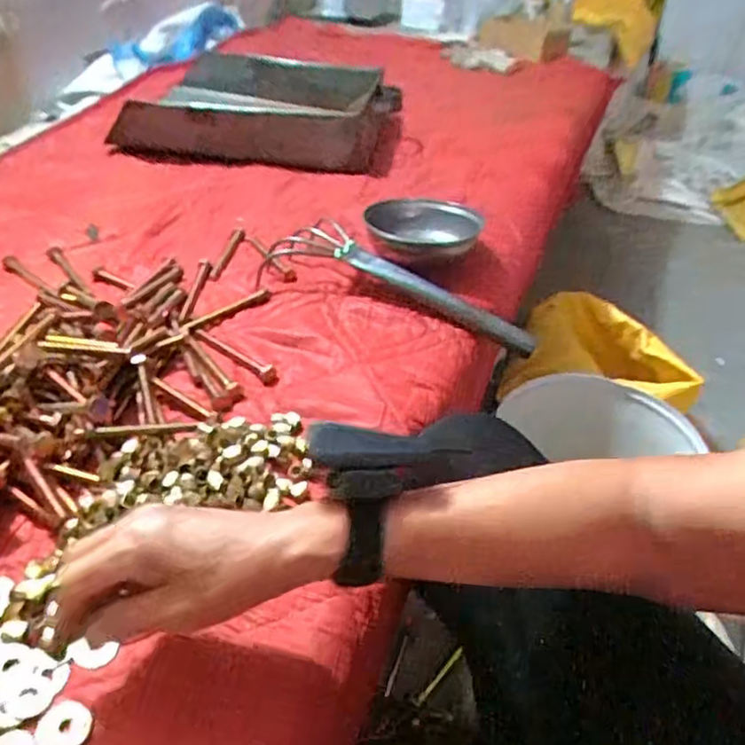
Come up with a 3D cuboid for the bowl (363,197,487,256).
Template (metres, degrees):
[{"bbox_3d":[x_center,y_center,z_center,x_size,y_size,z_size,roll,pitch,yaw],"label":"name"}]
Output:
[{"bbox_3d":[0.058,-0.163,0.777,0.133,0.048,0.122,2,38,-2],"label":"bowl"}]

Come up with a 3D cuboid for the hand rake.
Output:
[{"bbox_3d":[0.029,-0.089,0.726,0.308,0.065,0.075,26,42,8],"label":"hand rake"}]

